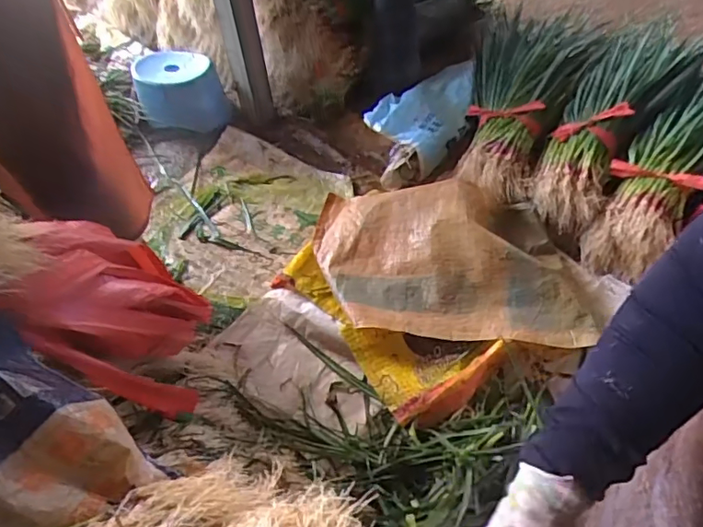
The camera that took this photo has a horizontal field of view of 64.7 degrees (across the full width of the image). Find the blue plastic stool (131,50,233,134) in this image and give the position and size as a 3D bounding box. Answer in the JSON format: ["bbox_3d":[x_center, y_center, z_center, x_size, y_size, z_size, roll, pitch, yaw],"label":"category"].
[{"bbox_3d":[-0.553,-0.551,1.799,0.259,0.169,0.258,-22,56,-12],"label":"blue plastic stool"}]

